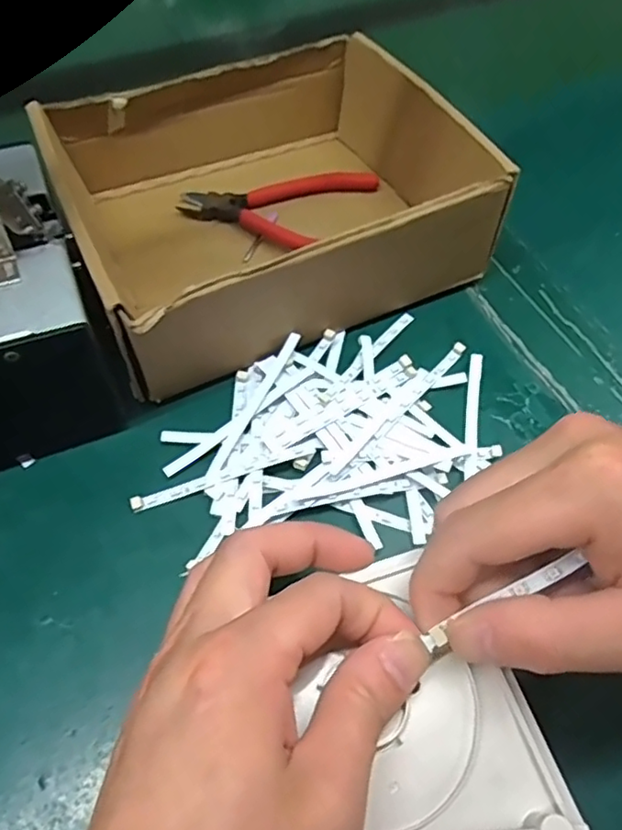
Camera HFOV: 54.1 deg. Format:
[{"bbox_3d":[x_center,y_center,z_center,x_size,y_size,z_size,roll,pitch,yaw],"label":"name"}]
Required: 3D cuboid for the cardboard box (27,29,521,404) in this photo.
[{"bbox_3d":[-0.024,-0.128,0.352,0.220,0.075,0.183,-25,59,-16],"label":"cardboard box"}]

